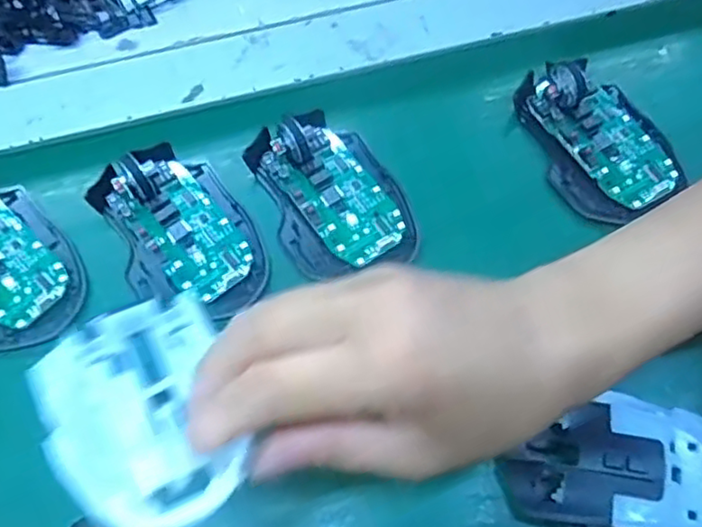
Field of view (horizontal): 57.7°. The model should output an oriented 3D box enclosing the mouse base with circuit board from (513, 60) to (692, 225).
[{"bbox_3d":[0.145,-0.076,0.375,0.074,0.027,0.103,-27,69,-10],"label":"mouse base with circuit board"}]

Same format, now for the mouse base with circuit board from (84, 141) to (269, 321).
[{"bbox_3d":[-0.095,-0.018,0.359,0.072,0.018,0.112,-32,70,-12],"label":"mouse base with circuit board"}]

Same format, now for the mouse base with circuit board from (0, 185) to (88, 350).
[{"bbox_3d":[-0.199,-0.005,0.350,0.072,0.026,0.109,-34,70,-13],"label":"mouse base with circuit board"}]

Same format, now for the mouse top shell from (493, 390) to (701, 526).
[{"bbox_3d":[0.128,0.095,0.290,0.105,0.046,0.067,13,67,6],"label":"mouse top shell"}]

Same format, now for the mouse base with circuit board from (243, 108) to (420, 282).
[{"bbox_3d":[-0.011,-0.044,0.363,0.072,0.029,0.107,-24,68,-9],"label":"mouse base with circuit board"}]

